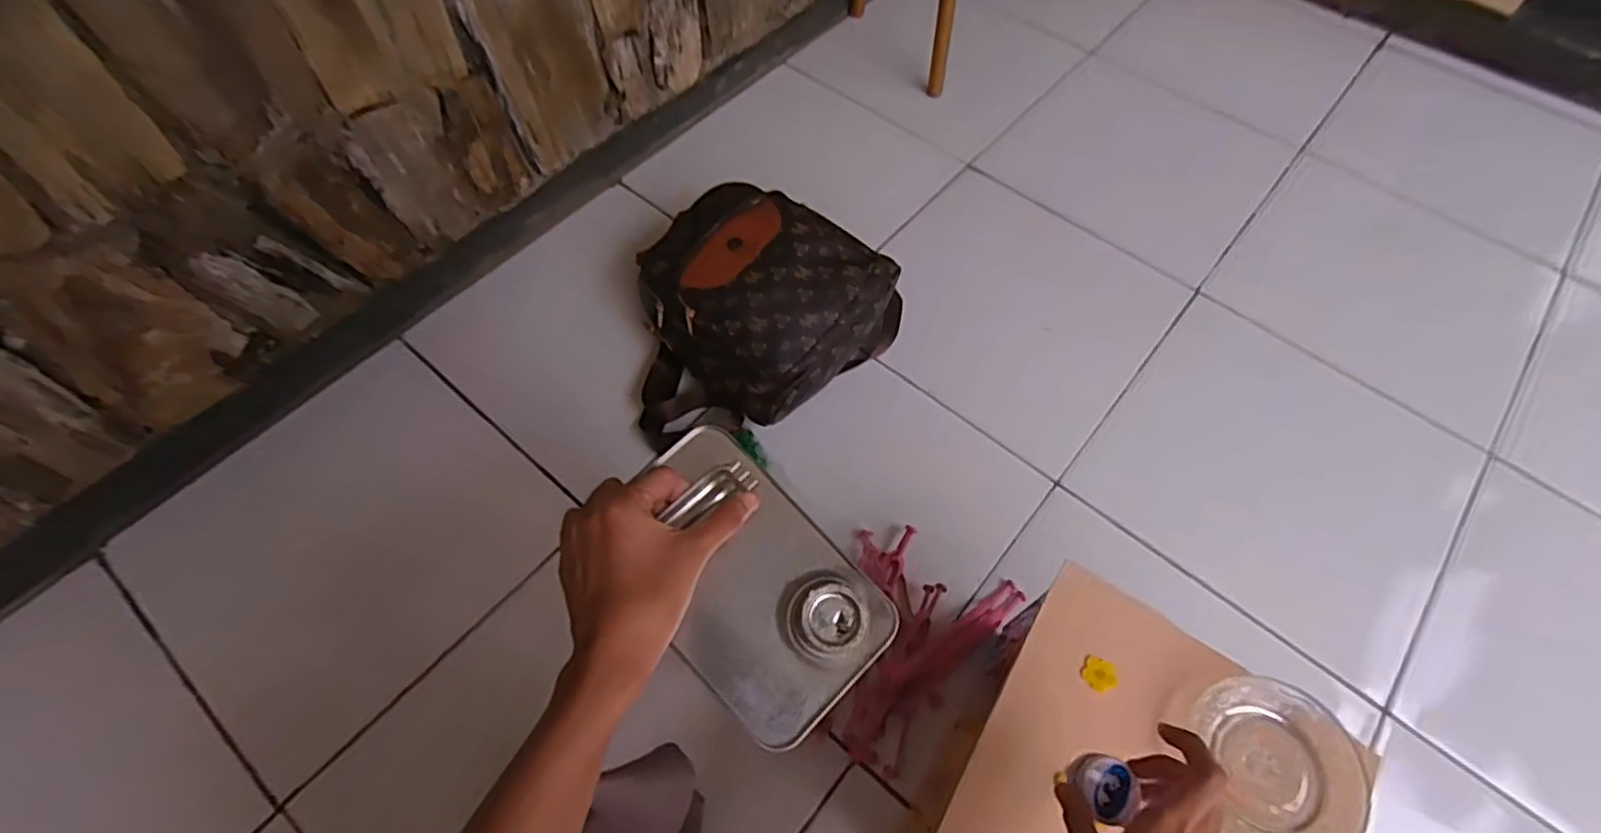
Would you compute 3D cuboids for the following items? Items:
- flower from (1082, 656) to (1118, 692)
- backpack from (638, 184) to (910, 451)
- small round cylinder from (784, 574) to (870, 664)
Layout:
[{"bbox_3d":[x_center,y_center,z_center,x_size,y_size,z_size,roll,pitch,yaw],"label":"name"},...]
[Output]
[{"bbox_3d":[0.221,0.190,0.513,0.024,0.004,0.023,23,63,11],"label":"flower"},{"bbox_3d":[-0.072,-0.133,0.862,0.315,0.144,0.313,27,63,13],"label":"backpack"},{"bbox_3d":[0.014,0.113,0.394,0.045,0.029,0.042,0,60,-1],"label":"small round cylinder"}]

